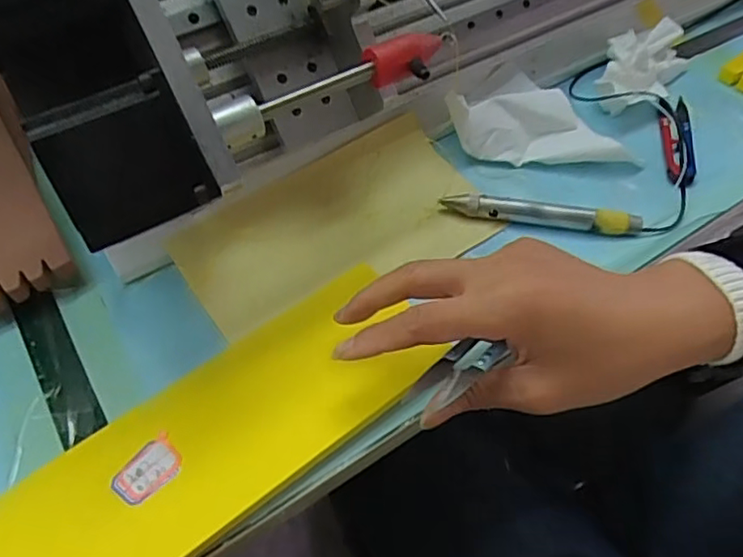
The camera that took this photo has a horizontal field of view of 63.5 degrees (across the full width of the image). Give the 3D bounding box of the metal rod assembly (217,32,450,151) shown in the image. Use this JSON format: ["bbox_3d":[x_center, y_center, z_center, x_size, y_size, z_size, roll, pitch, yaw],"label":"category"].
[{"bbox_3d":[-0.012,-0.093,0.284,0.125,0.019,0.024,-24,57,-16],"label":"metal rod assembly"}]

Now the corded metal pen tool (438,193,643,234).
[{"bbox_3d":[0.108,-0.042,0.386,0.122,0.015,0.014,9,54,7],"label":"corded metal pen tool"}]

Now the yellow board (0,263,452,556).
[{"bbox_3d":[-0.122,0.106,0.277,0.321,0.012,0.082,-34,64,-21],"label":"yellow board"}]

